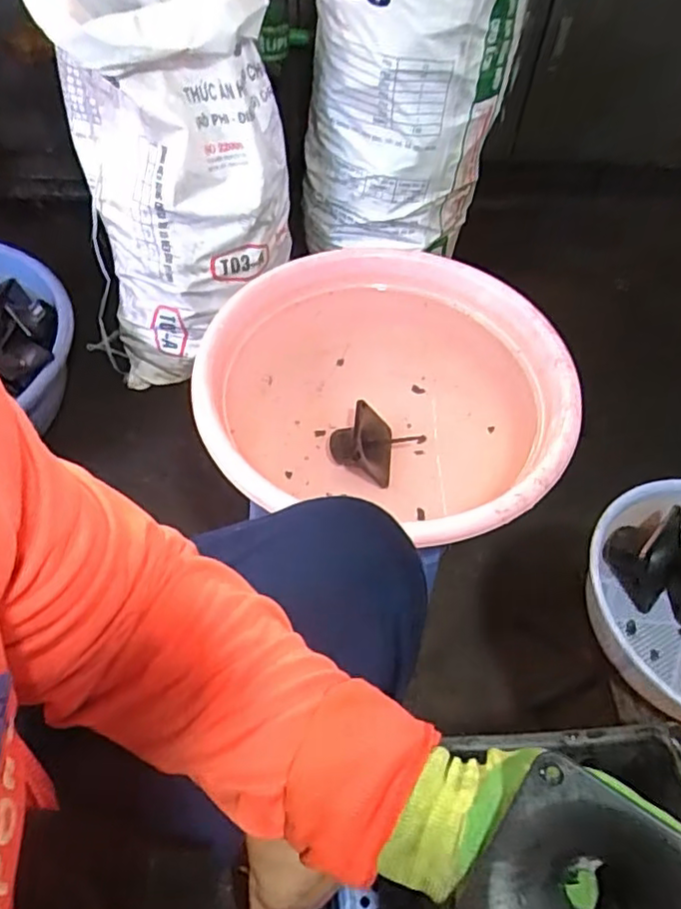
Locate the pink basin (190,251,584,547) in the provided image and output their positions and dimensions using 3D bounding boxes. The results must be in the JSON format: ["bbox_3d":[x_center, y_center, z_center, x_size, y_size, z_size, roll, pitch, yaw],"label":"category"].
[{"bbox_3d":[0.060,-0.072,0.756,0.413,0.121,0.401,2,56,-3],"label":"pink basin"}]

